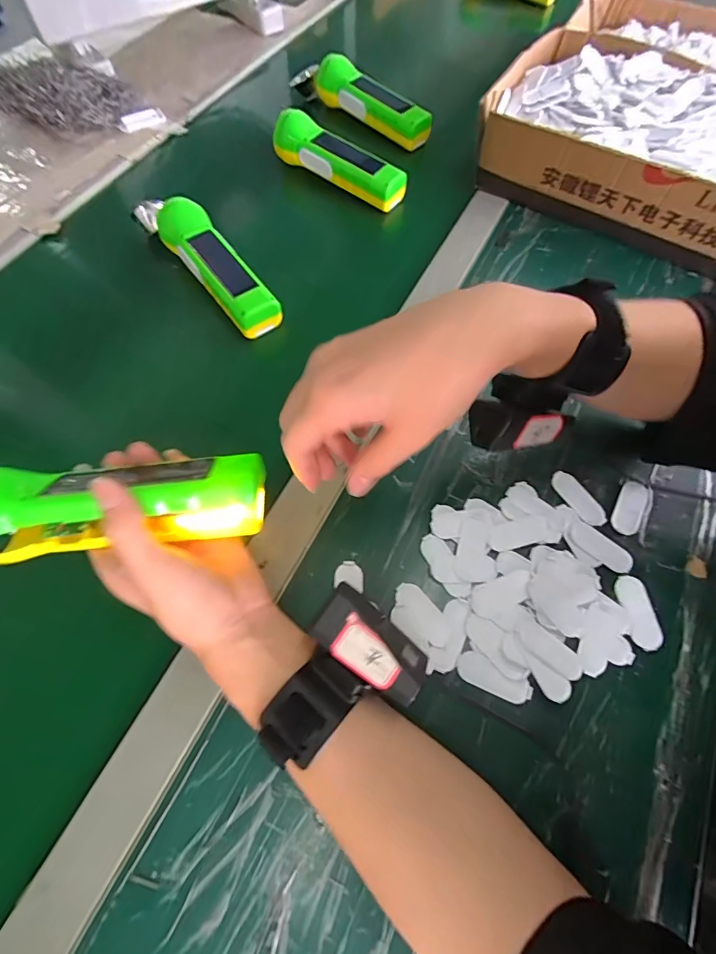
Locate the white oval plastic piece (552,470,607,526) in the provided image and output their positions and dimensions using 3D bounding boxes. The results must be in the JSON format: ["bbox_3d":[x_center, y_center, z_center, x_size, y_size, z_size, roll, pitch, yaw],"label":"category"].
[{"bbox_3d":[0.176,0.017,0.336,0.018,0.004,0.050,-30,69,-14],"label":"white oval plastic piece"}]

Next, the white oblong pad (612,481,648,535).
[{"bbox_3d":[0.217,0.025,0.334,0.020,0.006,0.045,27,67,11],"label":"white oblong pad"}]

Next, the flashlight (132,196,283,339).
[{"bbox_3d":[-0.147,-0.219,0.420,0.054,0.040,0.203,-37,71,-17],"label":"flashlight"}]

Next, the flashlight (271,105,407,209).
[{"bbox_3d":[-0.026,-0.368,0.489,0.172,0.040,0.049,35,69,14],"label":"flashlight"}]

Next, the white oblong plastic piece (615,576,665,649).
[{"bbox_3d":[0.200,0.096,0.301,0.021,0.006,0.050,-8,65,-5],"label":"white oblong plastic piece"}]

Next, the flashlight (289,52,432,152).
[{"bbox_3d":[0.001,-0.497,0.549,0.218,0.045,0.048,36,70,15],"label":"flashlight"}]

